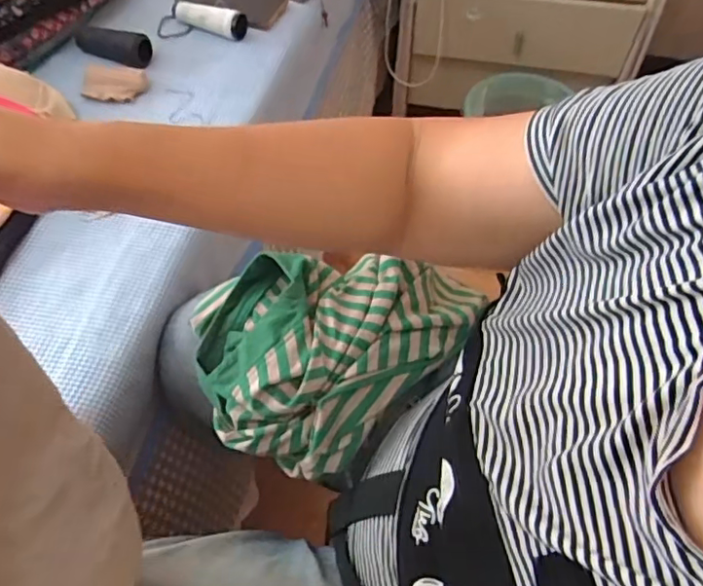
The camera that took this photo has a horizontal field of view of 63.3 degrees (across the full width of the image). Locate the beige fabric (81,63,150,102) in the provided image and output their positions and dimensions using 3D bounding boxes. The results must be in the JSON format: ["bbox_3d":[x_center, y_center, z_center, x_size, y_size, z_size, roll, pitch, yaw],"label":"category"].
[{"bbox_3d":[-0.308,-0.275,0.742,0.077,0.017,0.060,0,55,-1],"label":"beige fabric"}]

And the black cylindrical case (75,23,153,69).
[{"bbox_3d":[-0.330,-0.341,0.786,0.104,0.035,0.033,9,56,5],"label":"black cylindrical case"}]

